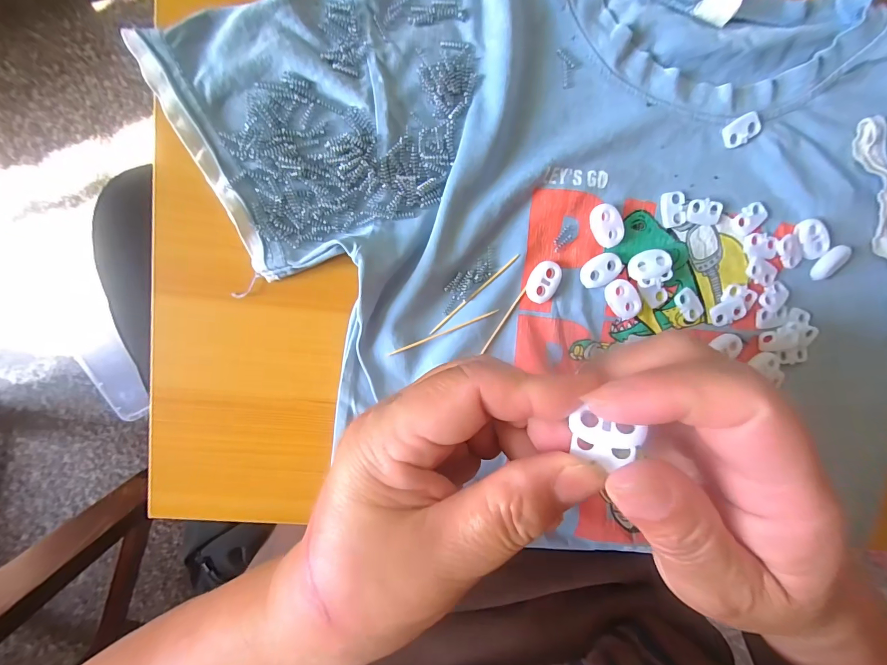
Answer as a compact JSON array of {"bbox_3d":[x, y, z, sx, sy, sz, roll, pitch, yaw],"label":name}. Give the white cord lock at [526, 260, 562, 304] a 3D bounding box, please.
[{"bbox_3d":[0.052,-0.027,0.196,0.015,0.006,0.022,30,95,-8],"label":"white cord lock"}]

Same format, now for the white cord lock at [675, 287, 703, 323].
[{"bbox_3d":[0.136,-0.015,0.205,0.012,0.004,0.019,-34,99,1],"label":"white cord lock"}]

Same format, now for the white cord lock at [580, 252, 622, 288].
[{"bbox_3d":[0.082,-0.033,0.197,0.021,0.006,0.014,-34,99,1],"label":"white cord lock"}]

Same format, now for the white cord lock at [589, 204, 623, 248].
[{"bbox_3d":[0.084,-0.055,0.193,0.014,0.007,0.022,-21,99,-1],"label":"white cord lock"}]

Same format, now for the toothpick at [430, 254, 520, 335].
[{"bbox_3d":[0.016,-0.020,0.195,0.060,0.004,0.004,-42,99,2],"label":"toothpick"}]

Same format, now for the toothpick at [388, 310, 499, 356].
[{"bbox_3d":[0.000,0.000,0.193,0.059,0.004,0.004,-22,99,-1],"label":"toothpick"}]

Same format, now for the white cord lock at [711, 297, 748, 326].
[{"bbox_3d":[0.157,-0.011,0.206,0.018,0.004,0.012,-23,99,-1],"label":"white cord lock"}]

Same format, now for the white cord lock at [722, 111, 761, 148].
[{"bbox_3d":[0.155,-0.105,0.195,0.019,0.004,0.013,-29,99,0],"label":"white cord lock"}]

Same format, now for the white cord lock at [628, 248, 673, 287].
[{"bbox_3d":[0.110,-0.034,0.199,0.022,0.007,0.019,-12,99,-3],"label":"white cord lock"}]

